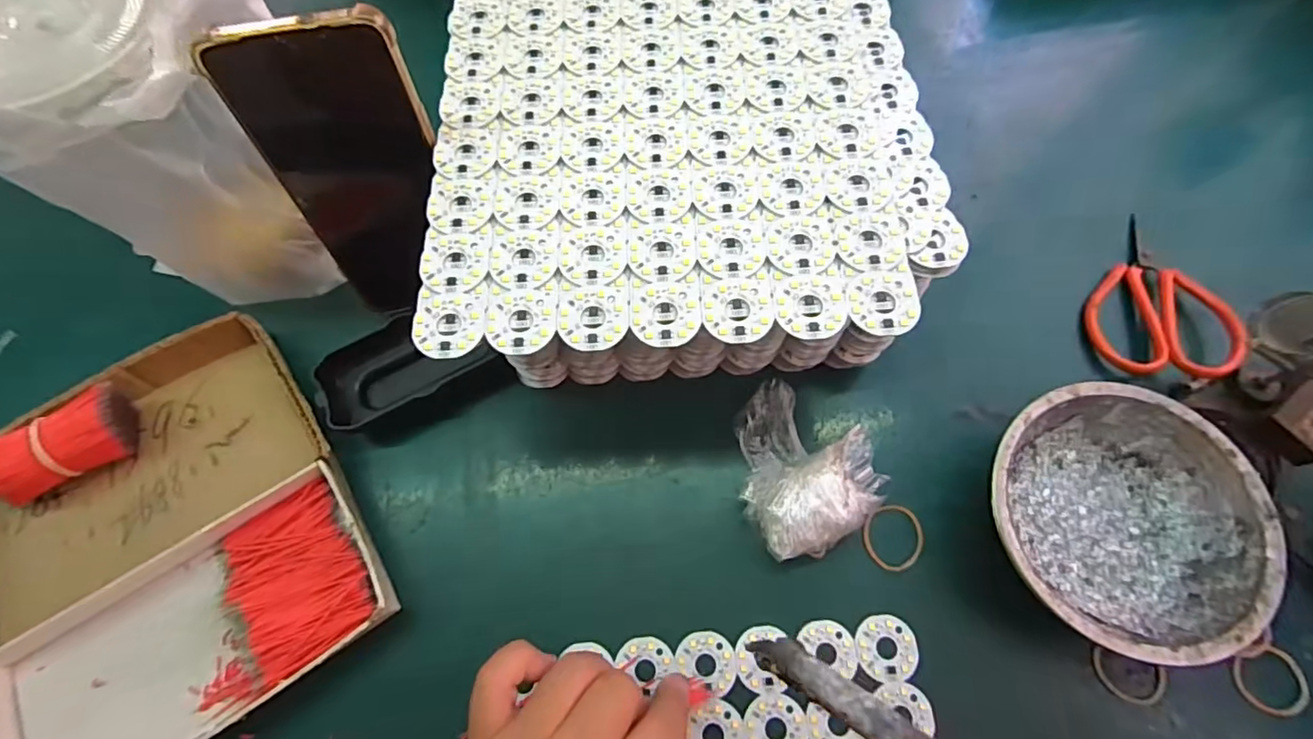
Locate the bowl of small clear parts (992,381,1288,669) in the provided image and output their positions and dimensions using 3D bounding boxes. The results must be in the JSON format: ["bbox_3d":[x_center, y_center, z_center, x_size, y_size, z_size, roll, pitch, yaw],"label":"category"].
[{"bbox_3d":[0.230,0.074,0.296,0.123,0.042,0.126,-1,69,1],"label":"bowl of small clear parts"}]

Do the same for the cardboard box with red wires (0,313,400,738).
[{"bbox_3d":[-0.268,0.093,0.314,0.194,0.033,0.209,-31,71,-10],"label":"cardboard box with red wires"}]

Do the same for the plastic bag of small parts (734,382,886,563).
[{"bbox_3d":[0.078,0.050,0.321,0.080,0.030,0.092,-26,69,-10],"label":"plastic bag of small parts"}]

